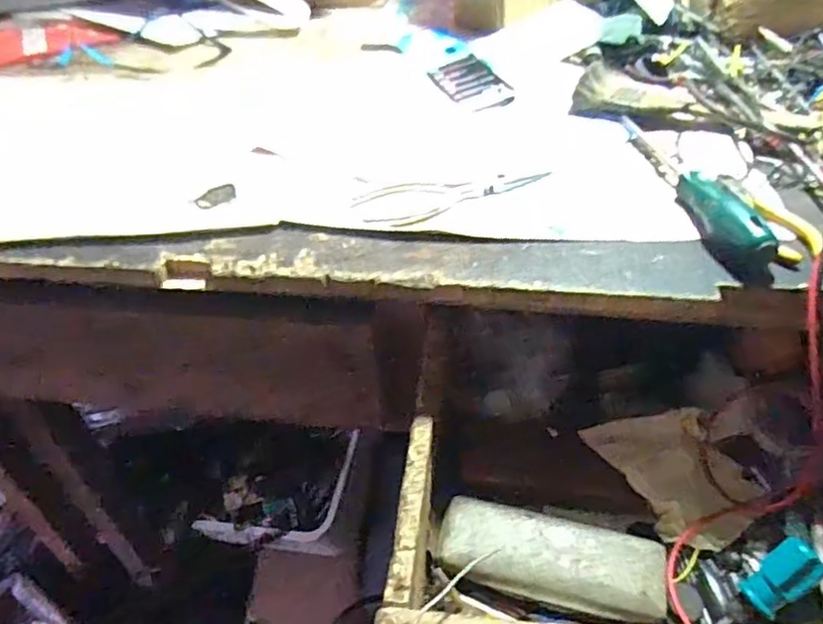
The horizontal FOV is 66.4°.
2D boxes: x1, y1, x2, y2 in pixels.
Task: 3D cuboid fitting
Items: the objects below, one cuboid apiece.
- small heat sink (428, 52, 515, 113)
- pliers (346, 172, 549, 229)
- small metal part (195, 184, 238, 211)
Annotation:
[{"bbox_3d":[0.056,-0.217,0.594,0.053,0.008,0.095,-17,46,-16],"label":"small heat sink"},{"bbox_3d":[0.029,-0.091,0.476,0.145,0.006,0.046,-17,46,-16],"label":"pliers"},{"bbox_3d":[-0.154,-0.092,0.493,0.032,0.004,0.028,-24,48,-23],"label":"small metal part"}]

